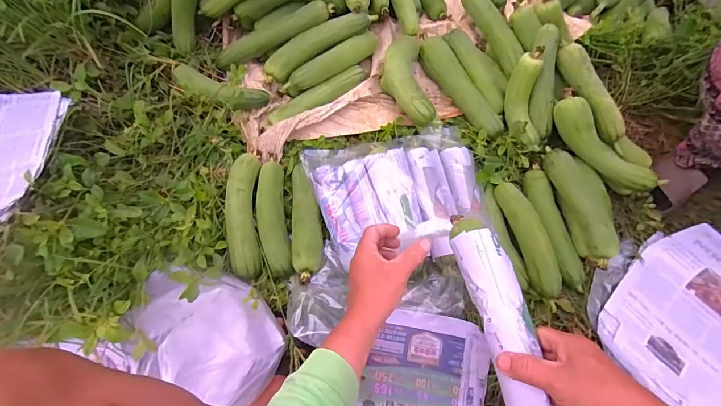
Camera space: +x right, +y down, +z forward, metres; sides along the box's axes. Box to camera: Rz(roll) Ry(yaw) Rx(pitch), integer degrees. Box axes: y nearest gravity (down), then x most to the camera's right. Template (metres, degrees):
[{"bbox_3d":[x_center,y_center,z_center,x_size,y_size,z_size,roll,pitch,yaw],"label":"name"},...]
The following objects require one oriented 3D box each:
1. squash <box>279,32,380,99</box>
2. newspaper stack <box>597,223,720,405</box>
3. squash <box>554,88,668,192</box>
[{"bbox_3d":[-0.060,-0.306,0.790,0.238,0.051,0.045,-33,73,-12],"label":"squash"},{"bbox_3d":[0.603,0.220,0.632,0.263,0.065,0.309,41,74,13],"label":"newspaper stack"},{"bbox_3d":[0.498,-0.118,0.734,0.075,0.080,0.253,-37,74,-14],"label":"squash"}]

